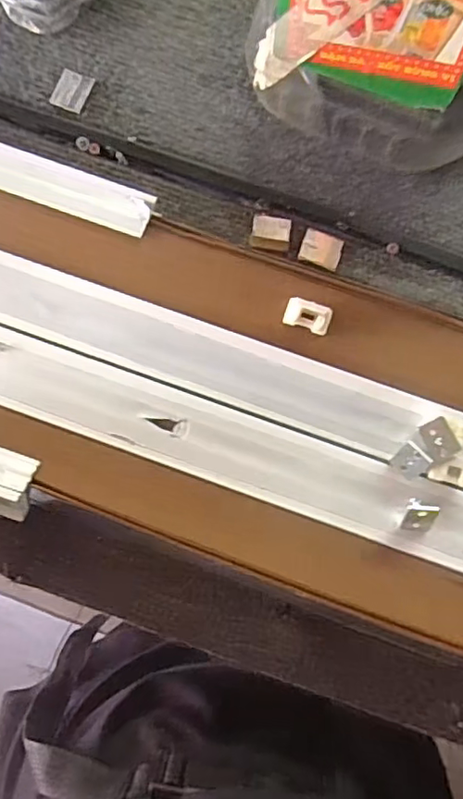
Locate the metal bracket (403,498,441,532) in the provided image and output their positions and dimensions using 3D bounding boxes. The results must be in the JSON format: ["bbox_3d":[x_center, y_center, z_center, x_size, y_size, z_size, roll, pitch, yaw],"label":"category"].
[{"bbox_3d":[0.098,0.061,0.303,0.015,0.015,0.016,8,85,1],"label":"metal bracket"}]

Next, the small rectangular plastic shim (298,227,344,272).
[{"bbox_3d":[0.054,-0.090,0.350,0.024,0.004,0.020,20,86,2],"label":"small rectangular plastic shim"}]

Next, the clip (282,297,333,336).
[{"bbox_3d":[0.042,-0.046,0.322,0.025,0.005,0.015,19,85,2],"label":"clip"}]

